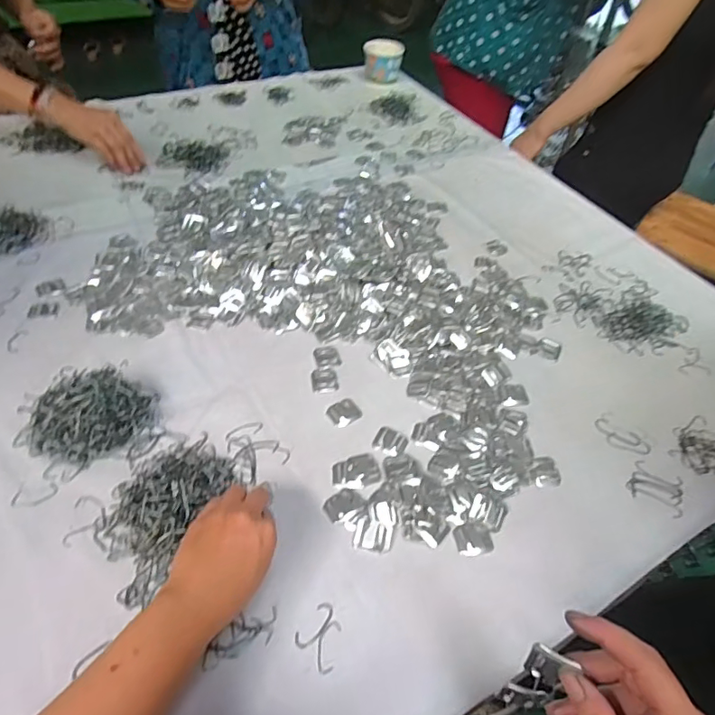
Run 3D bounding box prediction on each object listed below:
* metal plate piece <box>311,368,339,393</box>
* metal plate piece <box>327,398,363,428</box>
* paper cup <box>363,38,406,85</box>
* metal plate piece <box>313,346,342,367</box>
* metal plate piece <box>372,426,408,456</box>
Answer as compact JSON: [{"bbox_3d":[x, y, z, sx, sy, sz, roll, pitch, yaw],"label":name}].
[{"bbox_3d":[-0.040,0.028,0.618,0.032,0.004,0.036,-5,49,-11],"label":"metal plate piece"},{"bbox_3d":[-0.015,0.064,0.592,0.038,0.006,0.030,-26,55,-26],"label":"metal plate piece"},{"bbox_3d":[0.061,-0.709,1.216,0.094,0.081,0.090,3,48,-4],"label":"paper cup"},{"bbox_3d":[-0.039,-0.002,0.646,0.032,0.004,0.033,-6,49,-11],"label":"metal plate piece"},{"bbox_3d":[0.037,0.093,0.565,0.035,0.008,0.032,22,49,13],"label":"metal plate piece"}]

